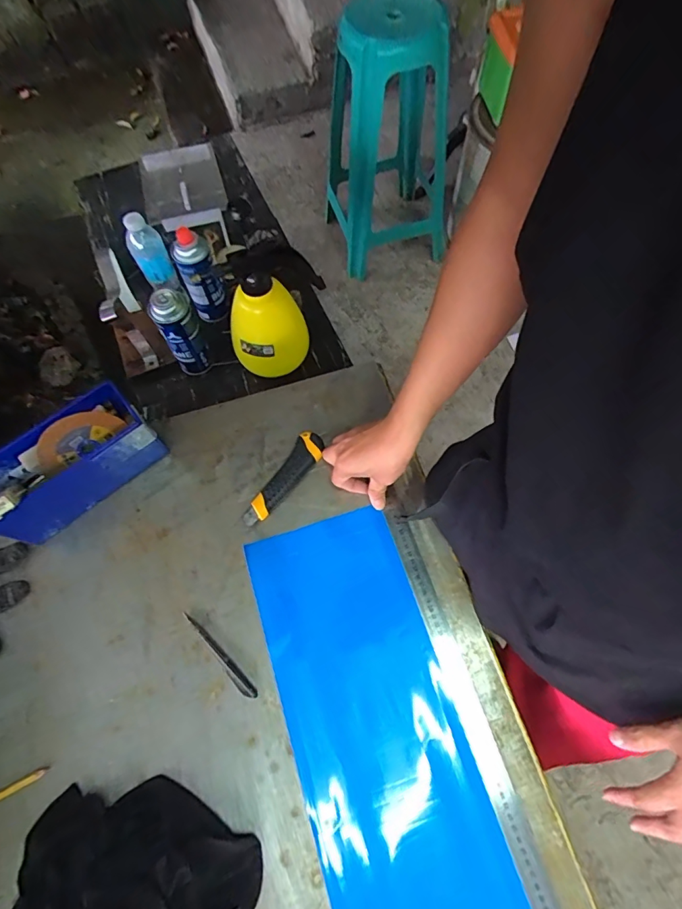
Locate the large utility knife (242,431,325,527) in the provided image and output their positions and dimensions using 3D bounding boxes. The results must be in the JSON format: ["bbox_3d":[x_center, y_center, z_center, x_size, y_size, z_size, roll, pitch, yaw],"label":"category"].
[{"bbox_3d":[-0.076,0.033,0.611,0.038,0.020,0.148,32,71,13],"label":"large utility knife"}]

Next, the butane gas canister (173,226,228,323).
[{"bbox_3d":[-0.265,-0.337,0.856,0.067,0.174,0.071,-25,70,-9],"label":"butane gas canister"}]

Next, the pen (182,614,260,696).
[{"bbox_3d":[-0.146,0.238,0.535,0.128,0.009,0.014,42,74,16],"label":"pen"}]

